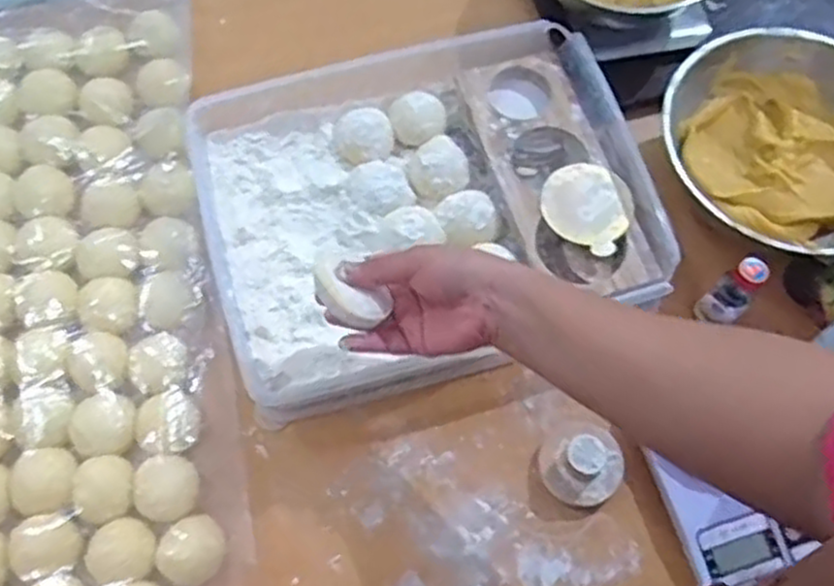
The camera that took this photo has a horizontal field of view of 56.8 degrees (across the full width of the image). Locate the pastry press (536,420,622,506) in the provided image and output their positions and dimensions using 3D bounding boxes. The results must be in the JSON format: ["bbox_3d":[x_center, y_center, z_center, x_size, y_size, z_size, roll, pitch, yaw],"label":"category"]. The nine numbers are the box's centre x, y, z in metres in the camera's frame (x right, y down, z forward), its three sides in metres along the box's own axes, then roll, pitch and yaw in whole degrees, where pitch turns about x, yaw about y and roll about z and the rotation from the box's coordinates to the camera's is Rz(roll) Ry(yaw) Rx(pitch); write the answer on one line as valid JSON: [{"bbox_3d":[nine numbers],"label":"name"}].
[{"bbox_3d":[0.128,0.132,0.594,0.060,0.039,0.057,1,67,-2],"label":"pastry press"}]

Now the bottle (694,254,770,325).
[{"bbox_3d":[0.251,0.004,0.619,0.032,0.084,0.030,-40,74,-17],"label":"bottle"}]

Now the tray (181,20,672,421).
[{"bbox_3d":[0.002,-0.090,0.666,0.361,0.052,0.320,-15,69,-8],"label":"tray"}]

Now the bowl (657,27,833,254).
[{"bbox_3d":[0.318,-0.118,0.676,0.215,0.077,0.210,1,67,-2],"label":"bowl"}]

